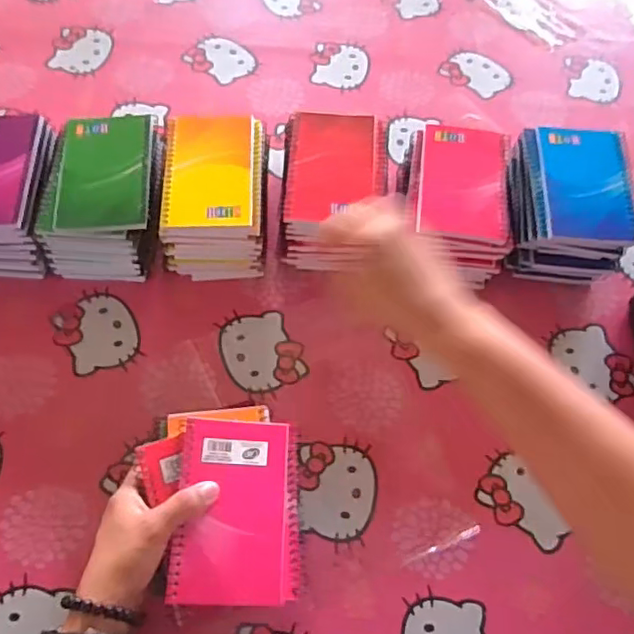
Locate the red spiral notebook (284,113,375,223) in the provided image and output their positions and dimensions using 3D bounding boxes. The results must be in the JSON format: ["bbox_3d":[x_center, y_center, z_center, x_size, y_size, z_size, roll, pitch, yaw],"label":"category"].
[{"bbox_3d":[0.013,-0.143,0.556,0.082,0.011,0.120,3,64,-1],"label":"red spiral notebook"}]

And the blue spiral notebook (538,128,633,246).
[{"bbox_3d":[0.255,-0.127,0.553,0.081,0.010,0.131,7,64,1],"label":"blue spiral notebook"}]

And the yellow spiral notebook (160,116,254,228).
[{"bbox_3d":[-0.101,-0.139,0.547,0.081,0.006,0.128,-1,64,-3],"label":"yellow spiral notebook"}]

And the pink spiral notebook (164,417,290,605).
[{"bbox_3d":[-0.063,0.143,0.441,0.080,0.015,0.131,1,64,-2],"label":"pink spiral notebook"}]

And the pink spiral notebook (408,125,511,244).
[{"bbox_3d":[0.141,-0.130,0.564,0.093,0.009,0.131,9,64,2],"label":"pink spiral notebook"}]

